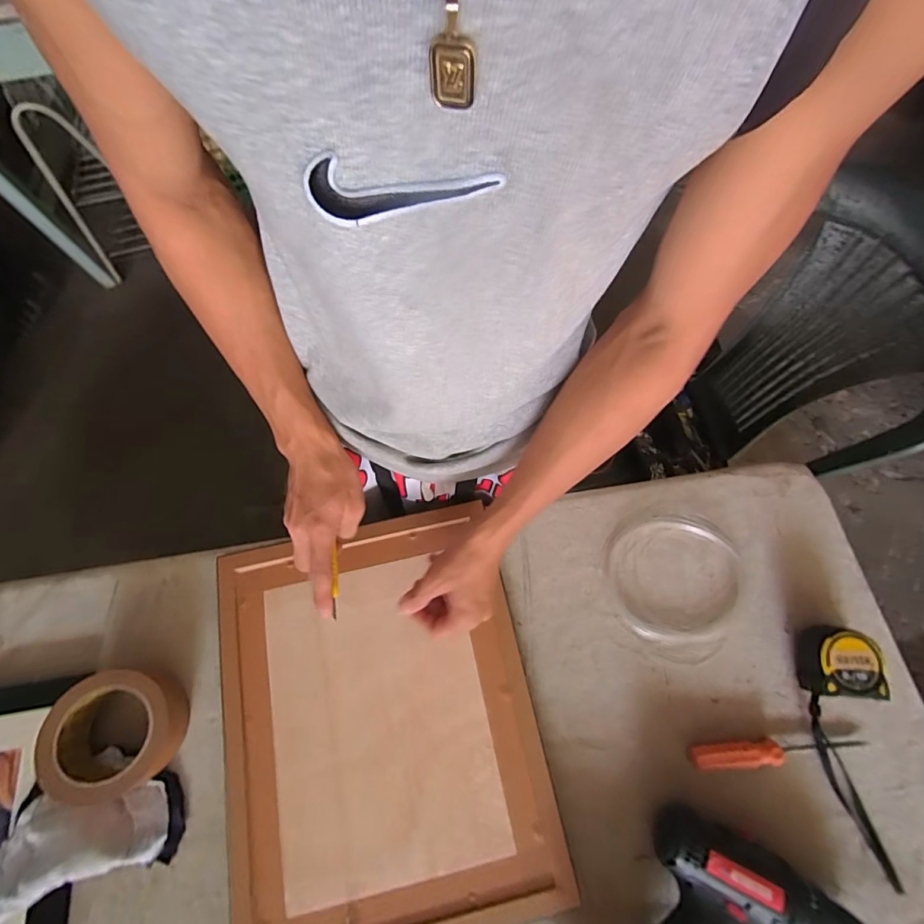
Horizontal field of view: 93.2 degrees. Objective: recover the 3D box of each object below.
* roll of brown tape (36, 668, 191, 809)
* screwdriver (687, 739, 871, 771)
[{"bbox_3d":[-0.335,0.262,0.429,0.098,0.067,0.105,0,70,1],"label":"roll of brown tape"},{"bbox_3d":[0.313,0.284,0.428,0.169,0.019,0.021,-5,70,-1],"label":"screwdriver"}]

